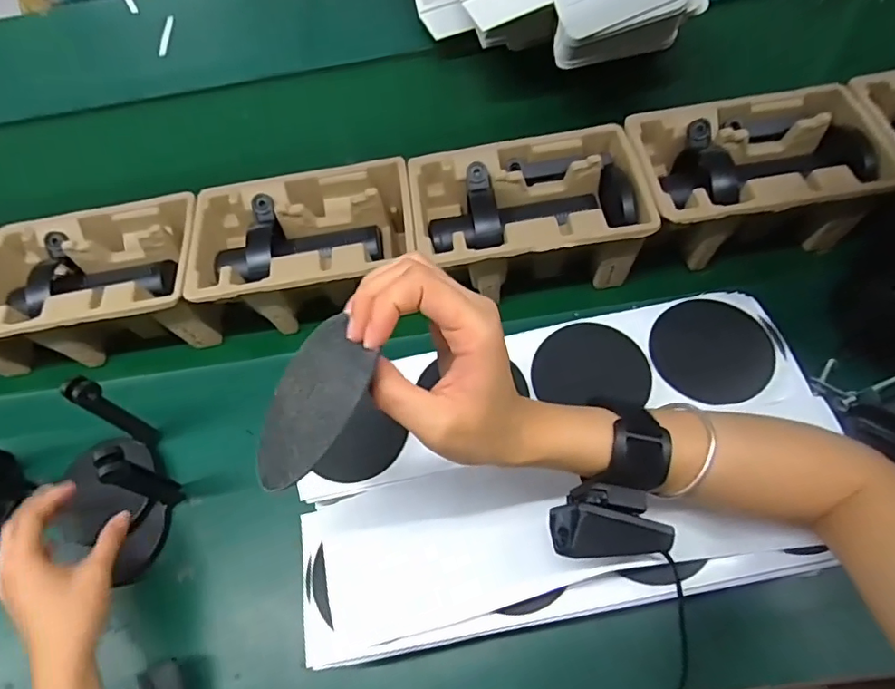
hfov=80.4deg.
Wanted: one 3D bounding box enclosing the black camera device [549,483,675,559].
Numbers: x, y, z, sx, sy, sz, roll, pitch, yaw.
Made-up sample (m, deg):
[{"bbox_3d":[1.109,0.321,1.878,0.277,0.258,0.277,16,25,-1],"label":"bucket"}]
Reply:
[{"bbox_3d":[0.097,0.104,0.316,0.072,0.030,0.038,5,80,-15],"label":"black camera device"}]

